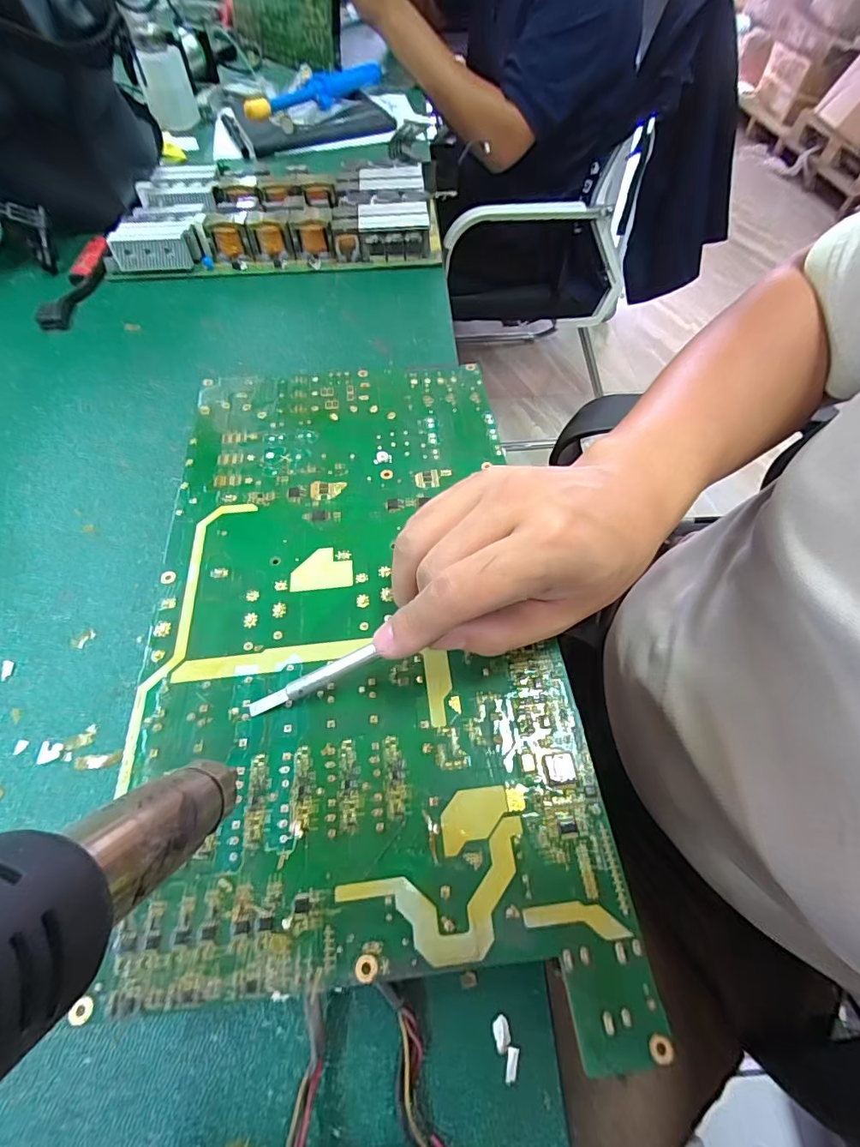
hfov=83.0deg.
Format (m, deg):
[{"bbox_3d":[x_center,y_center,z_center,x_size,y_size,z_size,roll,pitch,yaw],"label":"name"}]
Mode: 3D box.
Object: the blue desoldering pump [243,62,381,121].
[{"bbox_3d":[-0.162,-0.695,0.703,0.037,0.034,0.280,30,62,18],"label":"blue desoldering pump"}]

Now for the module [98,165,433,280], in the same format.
[{"bbox_3d":[-0.157,-0.390,0.528,0.327,0.040,0.174,-5,57,-2],"label":"module"}]

